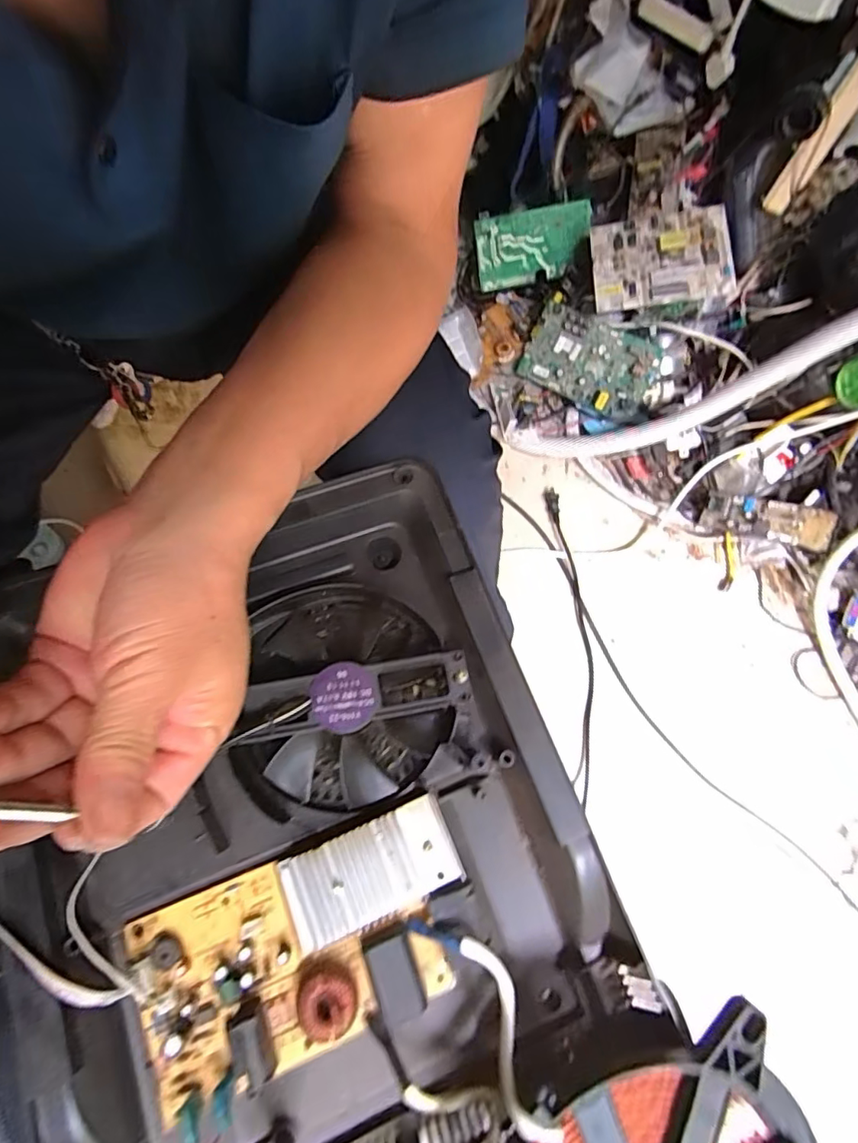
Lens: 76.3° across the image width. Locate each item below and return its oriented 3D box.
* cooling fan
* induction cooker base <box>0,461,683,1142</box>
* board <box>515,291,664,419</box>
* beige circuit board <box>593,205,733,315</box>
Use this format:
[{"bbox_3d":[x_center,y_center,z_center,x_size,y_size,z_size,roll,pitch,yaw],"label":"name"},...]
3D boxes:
[{"bbox_3d":[-0.043,0.070,0.314,0.121,0.038,0.123,4,70,-1],"label":"cooling fan"},{"bbox_3d":[-0.065,0.136,0.291,0.275,0.052,0.354,-20,73,-9],"label":"induction cooker base"},{"bbox_3d":[0.266,-0.346,0.902,0.212,0.130,0.032,30,29,12],"label":"board"},{"bbox_3d":[0.344,-0.469,0.816,0.193,0.019,0.147,-6,78,12],"label":"beige circuit board"}]

